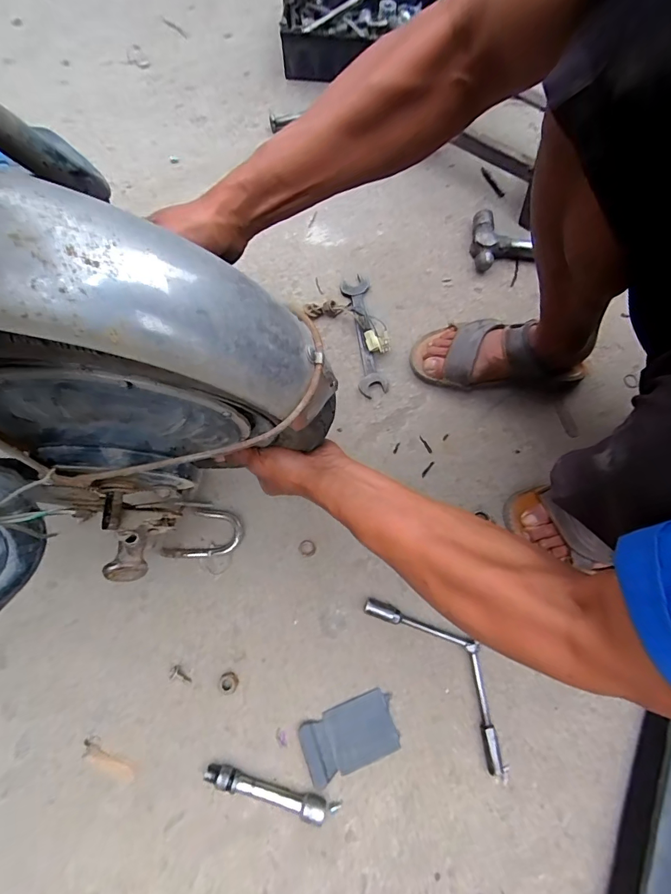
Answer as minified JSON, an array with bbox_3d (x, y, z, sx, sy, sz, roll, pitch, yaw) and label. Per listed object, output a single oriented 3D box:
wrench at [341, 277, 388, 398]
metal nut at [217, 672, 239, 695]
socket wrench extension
[{"bbox_3d":[0.045,-0.177,0.639,0.043,0.014,0.205,-8,76,-6],"label":"wrench"},{"bbox_3d":[-0.130,0.286,0.495,0.023,0.008,0.022,1,71,-2],"label":"metal nut"},{"bbox_3d":[-0.080,0.388,0.461,0.138,0.021,0.021,15,71,3],"label":"socket wrench extension"}]

